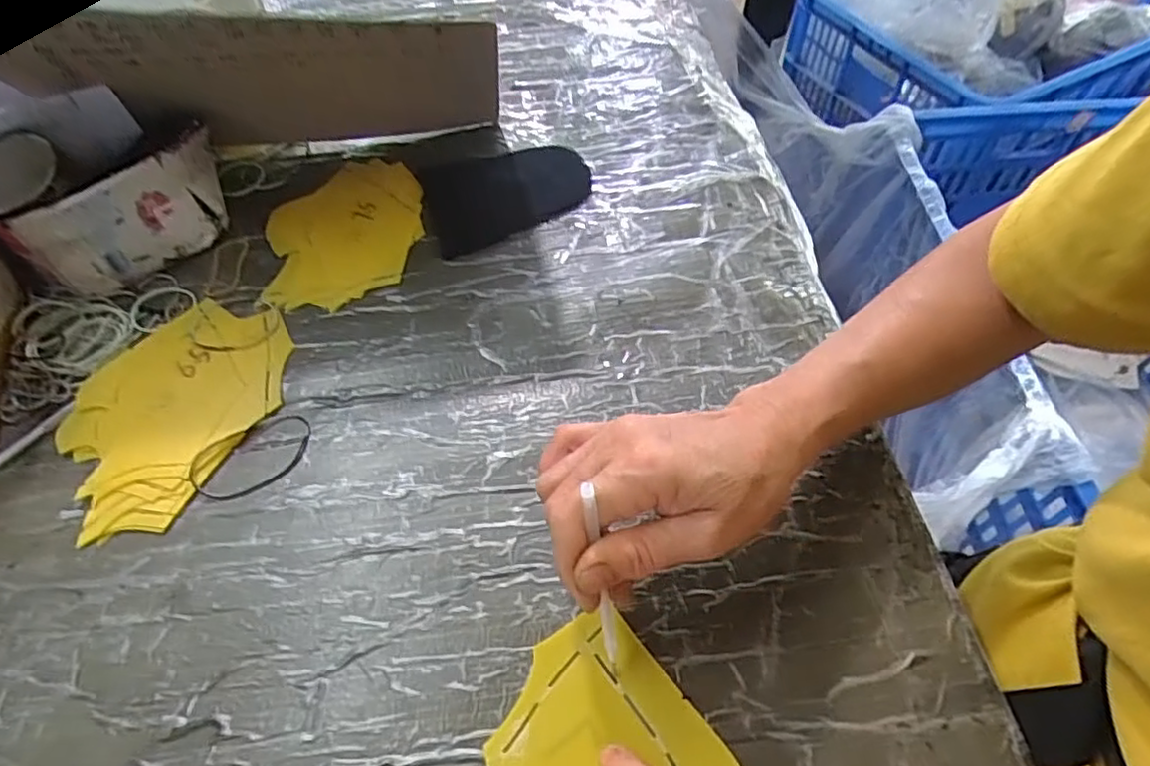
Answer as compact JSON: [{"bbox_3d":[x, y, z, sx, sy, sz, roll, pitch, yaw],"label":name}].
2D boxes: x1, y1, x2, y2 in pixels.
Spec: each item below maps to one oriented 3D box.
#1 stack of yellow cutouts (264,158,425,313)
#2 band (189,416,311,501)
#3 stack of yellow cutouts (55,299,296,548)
[{"bbox_3d":[-0.172,-0.119,0.503,0.113,0.008,0.144,-13,55,-6],"label":"stack of yellow cutouts"},{"bbox_3d":[-0.190,0.045,0.395,0.070,0.004,0.042,-24,66,-17],"label":"band"},{"bbox_3d":[-0.255,0.012,0.421,0.120,0.011,0.160,25,61,18],"label":"stack of yellow cutouts"}]

